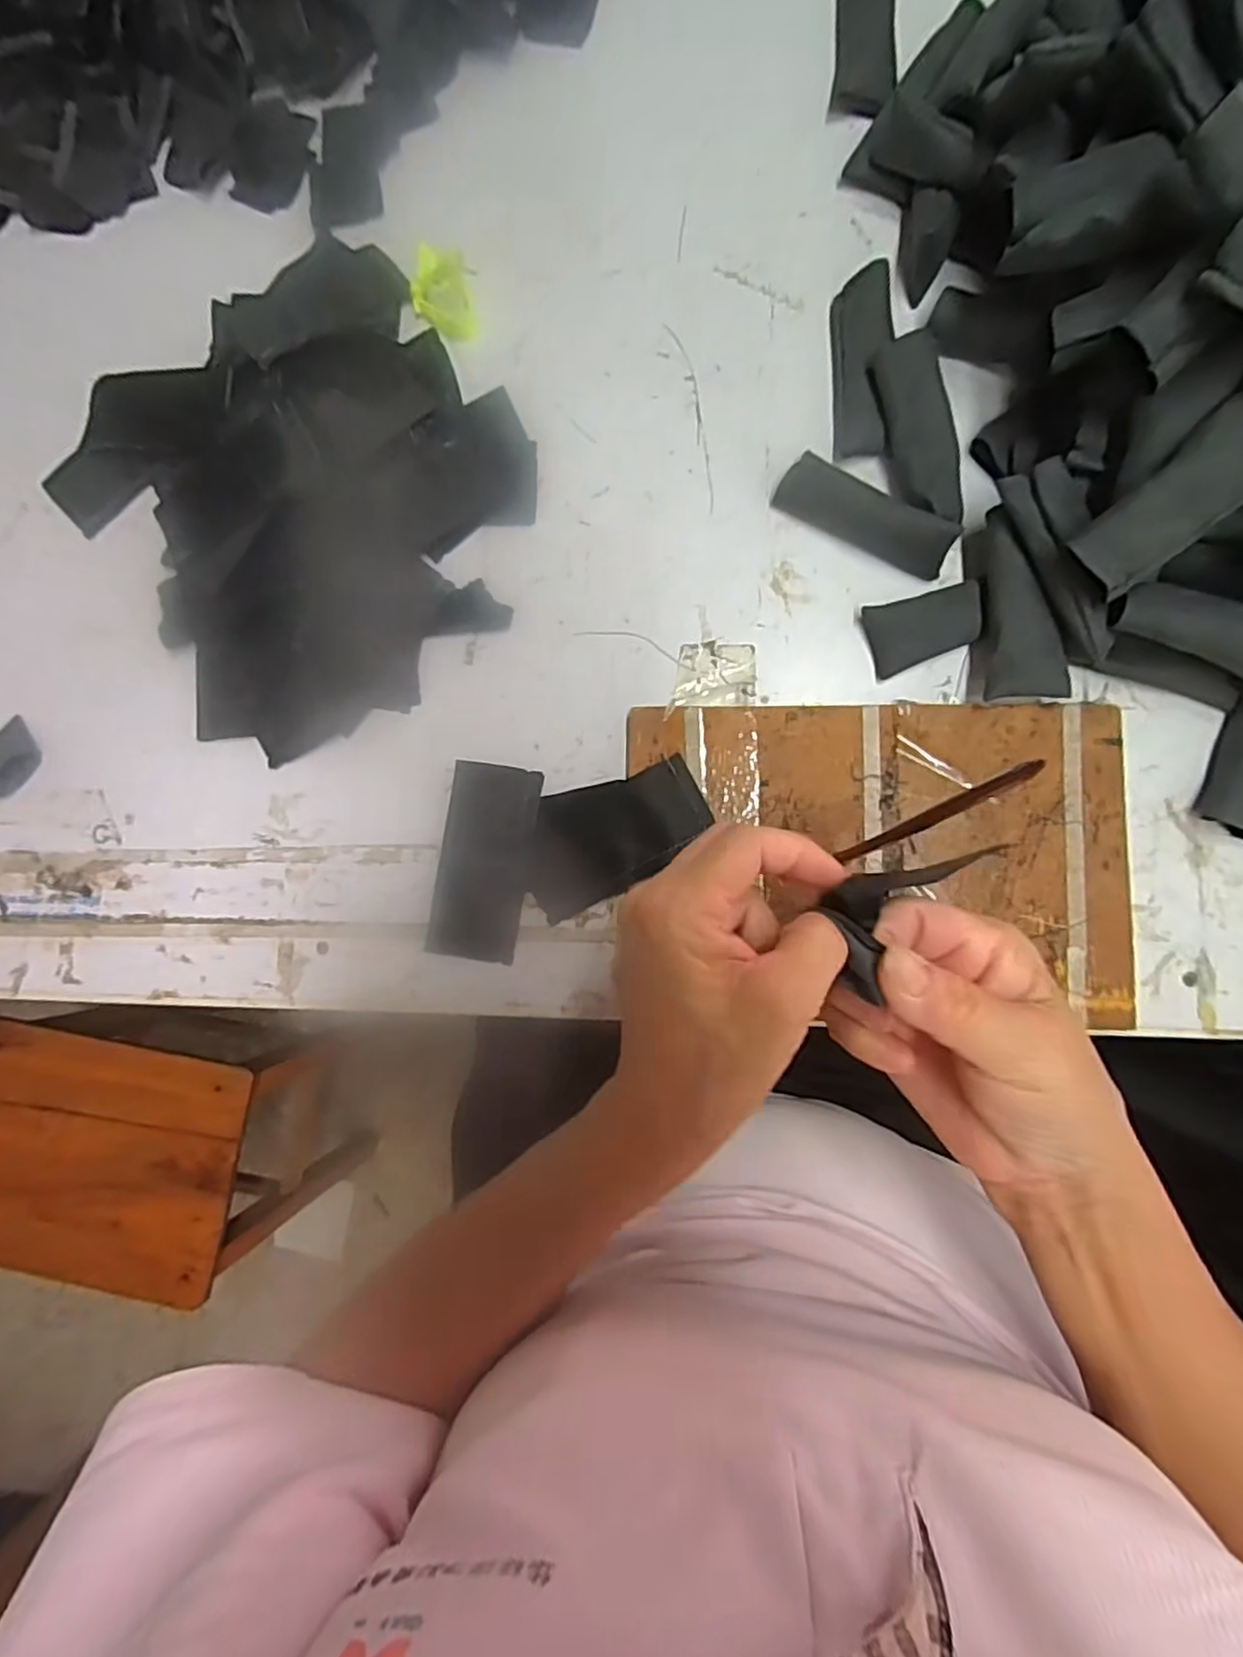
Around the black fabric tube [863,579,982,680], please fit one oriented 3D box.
[{"bbox_3d":[0.175,-0.117,0.401,0.063,0.013,0.039,-17,82,3],"label":"black fabric tube"}]

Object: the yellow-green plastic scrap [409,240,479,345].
[{"bbox_3d":[-0.115,-0.341,0.442,0.037,0.022,0.054,-12,83,4],"label":"yellow-green plastic scrap"}]

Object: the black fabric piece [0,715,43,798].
[{"bbox_3d":[-0.399,-0.046,0.452,0.035,0.004,0.045,39,80,1],"label":"black fabric piece"}]

